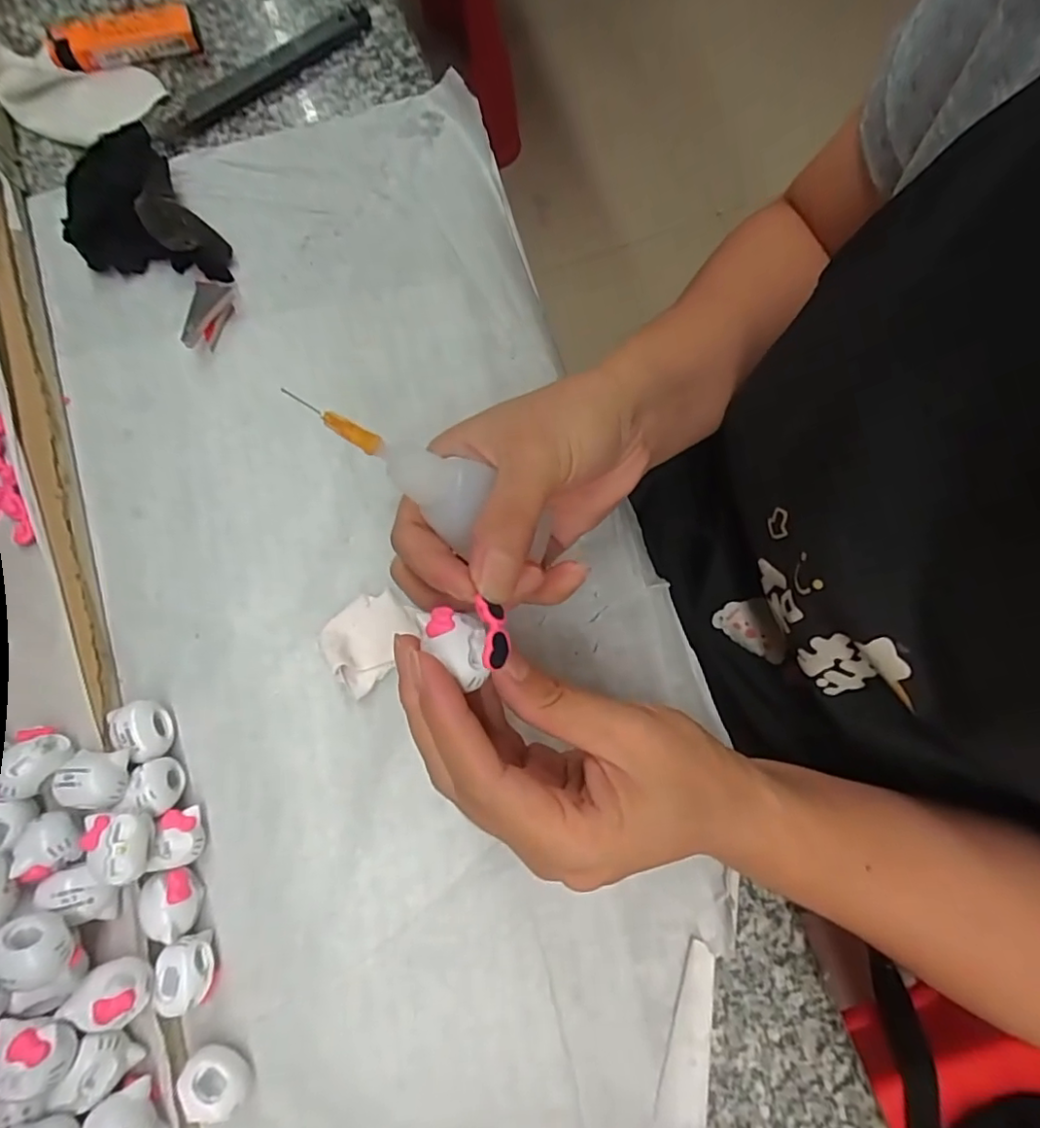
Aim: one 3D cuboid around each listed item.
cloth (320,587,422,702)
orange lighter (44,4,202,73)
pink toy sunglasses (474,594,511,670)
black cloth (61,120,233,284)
[{"bbox_3d":[-0.066,0.031,0.255,0.039,0.016,0.033,-43,81,-9],"label":"cloth"},{"bbox_3d":[-0.219,-0.290,0.326,0.076,0.016,0.023,-15,77,-4],"label":"orange lighter"},{"bbox_3d":[-0.008,0.020,0.171,0.008,0.006,0.021,-8,67,-2],"label":"pink toy sunglasses"},{"bbox_3d":[-0.194,-0.171,0.300,0.060,0.025,0.087,-37,80,-8],"label":"black cloth"}]

